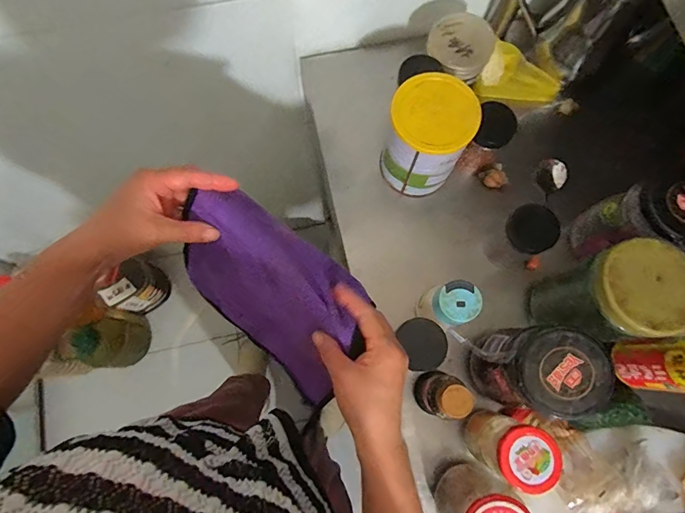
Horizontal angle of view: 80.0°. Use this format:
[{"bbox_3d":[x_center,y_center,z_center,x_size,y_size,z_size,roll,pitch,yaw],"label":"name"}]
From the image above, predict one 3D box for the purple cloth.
[{"bbox_3d":[-0.061,0.030,0.399,0.202,0.083,0.114,43,79,9],"label":"purple cloth"}]

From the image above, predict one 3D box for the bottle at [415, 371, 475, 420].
[{"bbox_3d":[0.114,0.160,0.463,0.044,0.090,0.048,0,75,-1],"label":"bottle"}]

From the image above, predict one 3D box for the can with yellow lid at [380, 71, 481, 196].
[{"bbox_3d":[0.104,-0.149,0.525,0.095,0.135,0.094,0,75,-1],"label":"can with yellow lid"}]

